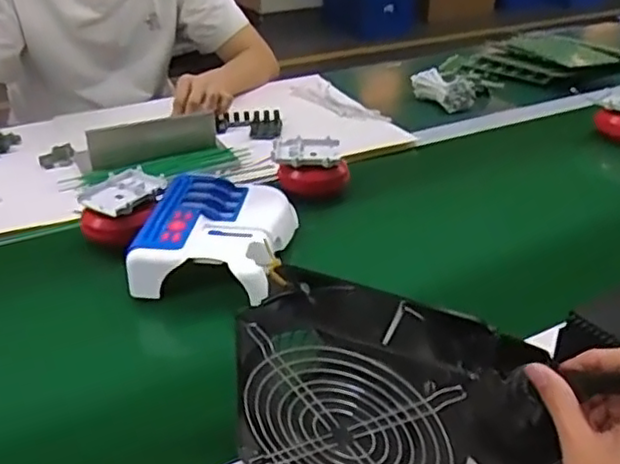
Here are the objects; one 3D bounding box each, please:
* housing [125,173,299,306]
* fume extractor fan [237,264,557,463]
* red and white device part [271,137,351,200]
[{"bbox_3d":[-0.097,0.009,0.695,0.142,0.062,0.191,5,31,8],"label":"housing"},{"bbox_3d":[0.036,0.114,0.438,0.161,0.152,0.064,12,34,17],"label":"fume extractor fan"},{"bbox_3d":[0.001,-0.081,0.865,0.102,0.048,0.072,2,31,3],"label":"red and white device part"}]

